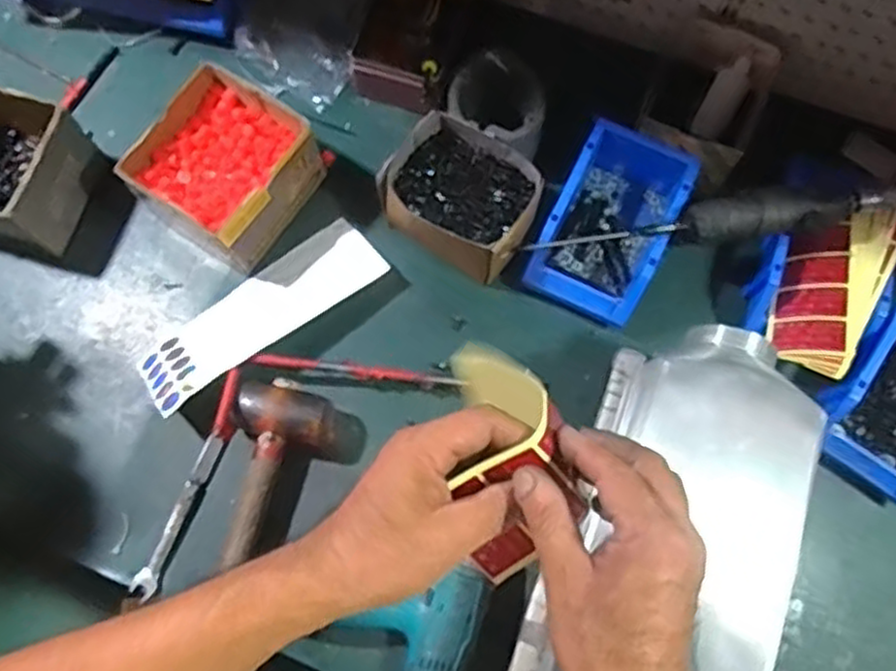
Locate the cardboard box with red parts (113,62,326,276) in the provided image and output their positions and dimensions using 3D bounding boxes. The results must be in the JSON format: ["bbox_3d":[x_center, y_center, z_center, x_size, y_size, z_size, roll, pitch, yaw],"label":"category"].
[{"bbox_3d":[-0.228,-0.169,0.754,0.143,0.096,0.151,30,75,8],"label":"cardboard box with red parts"}]

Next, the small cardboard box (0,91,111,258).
[{"bbox_3d":[-0.464,-0.180,0.755,0.159,0.101,0.147,15,74,4],"label":"small cardboard box"}]

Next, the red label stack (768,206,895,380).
[{"bbox_3d":[0.374,-0.053,0.710,0.084,0.032,0.182,29,75,8],"label":"red label stack"}]

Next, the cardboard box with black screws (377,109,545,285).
[{"bbox_3d":[0.015,-0.135,0.754,0.151,0.083,0.128,38,77,10],"label":"cardboard box with black screws"}]

